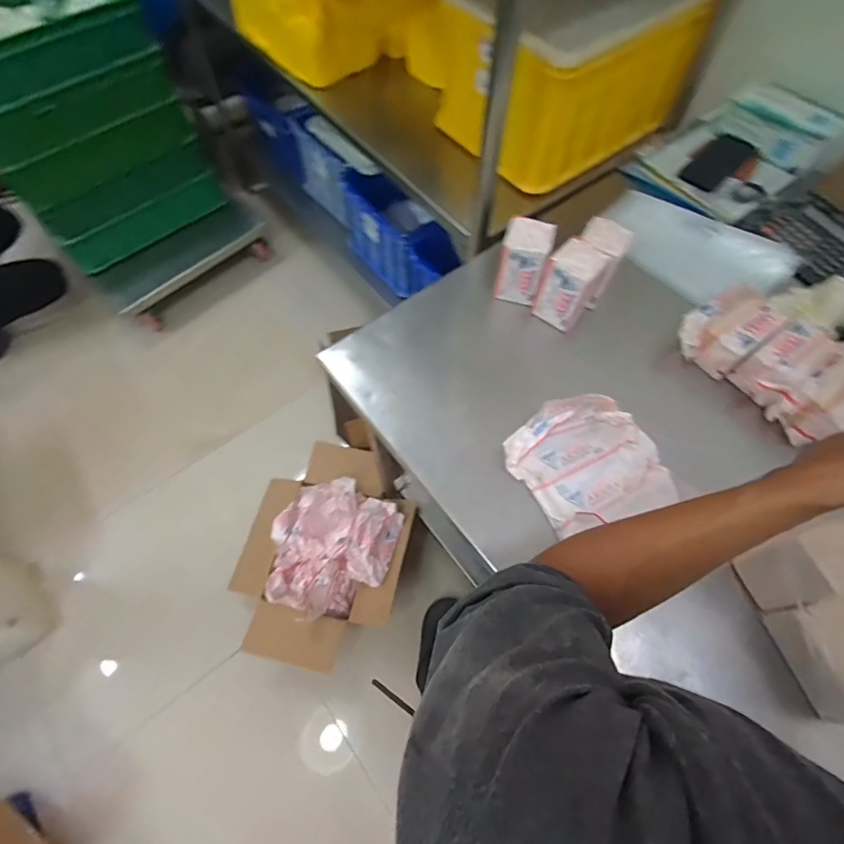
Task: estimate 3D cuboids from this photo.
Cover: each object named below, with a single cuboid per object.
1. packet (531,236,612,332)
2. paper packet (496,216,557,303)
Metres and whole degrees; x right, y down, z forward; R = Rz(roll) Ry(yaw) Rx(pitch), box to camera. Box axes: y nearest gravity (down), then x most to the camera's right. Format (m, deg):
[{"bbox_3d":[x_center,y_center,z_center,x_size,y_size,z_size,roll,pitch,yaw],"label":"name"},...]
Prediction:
[{"bbox_3d":[0.229,-0.214,0.721,0.072,0.117,0.064,37,69,17],"label":"packet"},{"bbox_3d":[0.161,-0.253,0.732,0.068,0.116,0.055,15,64,8],"label":"paper packet"}]

